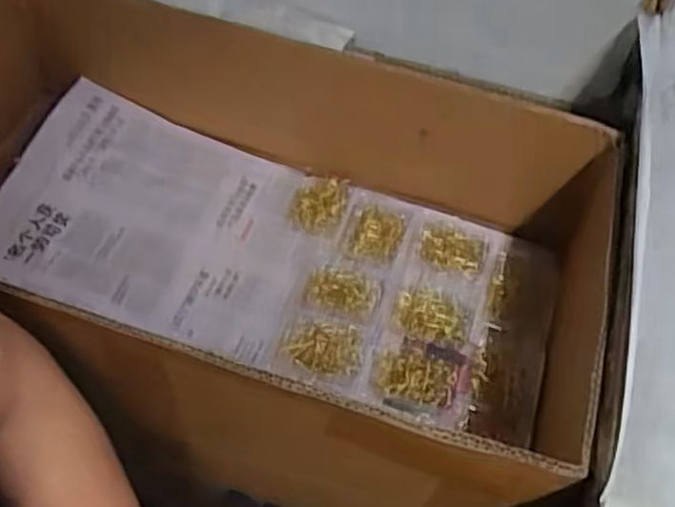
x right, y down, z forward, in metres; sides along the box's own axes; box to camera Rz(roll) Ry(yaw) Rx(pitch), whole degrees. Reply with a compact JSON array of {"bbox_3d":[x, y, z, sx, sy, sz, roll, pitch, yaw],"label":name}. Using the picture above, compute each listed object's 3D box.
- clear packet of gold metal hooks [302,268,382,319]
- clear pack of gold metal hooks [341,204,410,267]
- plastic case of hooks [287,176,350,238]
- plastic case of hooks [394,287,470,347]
[{"bbox_3d":[0.006,0.035,0.648,0.068,0.007,0.051,14,54,8],"label":"clear packet of gold metal hooks"},{"bbox_3d":[0.039,-0.021,0.695,0.052,0.007,0.075,17,54,10],"label":"clear pack of gold metal hooks"},{"bbox_3d":[-0.018,-0.050,0.717,0.055,0.009,0.081,12,53,7],"label":"plastic case of hooks"},{"bbox_3d":[0.086,0.057,0.640,0.066,0.010,0.055,7,53,3],"label":"plastic case of hooks"}]

